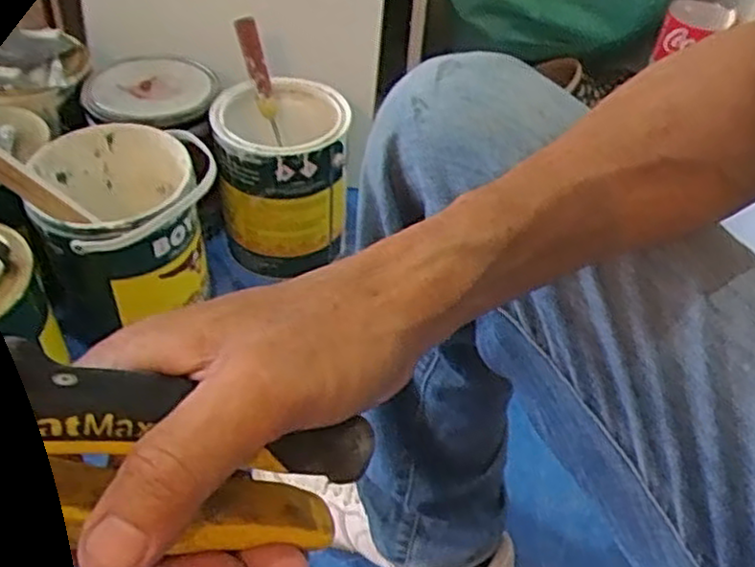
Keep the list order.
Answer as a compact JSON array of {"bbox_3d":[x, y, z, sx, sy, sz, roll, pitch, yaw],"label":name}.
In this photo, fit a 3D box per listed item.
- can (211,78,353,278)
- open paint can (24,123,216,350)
[{"bbox_3d":[-0.122,-0.137,0.948,0.161,0.190,0.156,3,46,-3],"label":"can"},{"bbox_3d":[-0.277,-0.058,0.834,0.183,0.167,0.176,-9,48,-14],"label":"open paint can"}]

